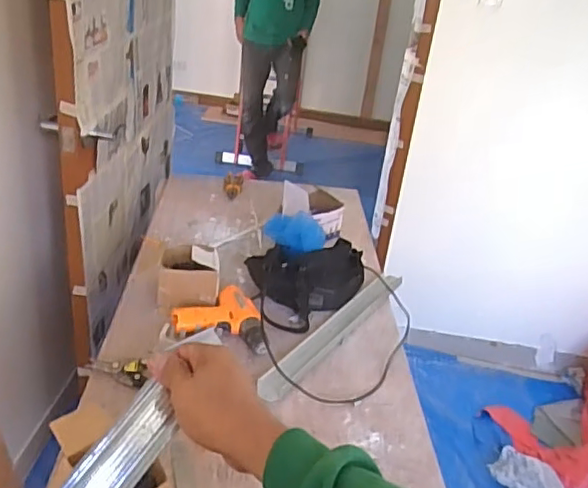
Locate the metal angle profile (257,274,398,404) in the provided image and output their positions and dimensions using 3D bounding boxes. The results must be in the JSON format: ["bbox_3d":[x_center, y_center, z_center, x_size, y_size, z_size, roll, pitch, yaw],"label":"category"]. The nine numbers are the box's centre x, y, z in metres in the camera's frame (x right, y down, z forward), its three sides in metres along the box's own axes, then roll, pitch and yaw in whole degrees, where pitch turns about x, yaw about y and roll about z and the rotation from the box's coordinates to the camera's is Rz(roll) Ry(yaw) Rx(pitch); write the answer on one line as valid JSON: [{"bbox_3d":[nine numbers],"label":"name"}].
[{"bbox_3d":[0.094,0.169,1.269,0.058,0.029,0.519,23,32,27],"label":"metal angle profile"}]

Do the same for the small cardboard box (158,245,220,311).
[{"bbox_3d":[-0.222,0.071,1.278,0.124,0.086,0.129,5,28,-6],"label":"small cardboard box"}]

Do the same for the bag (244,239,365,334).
[{"bbox_3d":[0.035,0.084,1.321,0.262,0.118,0.185,3,28,-8],"label":"bag"}]

